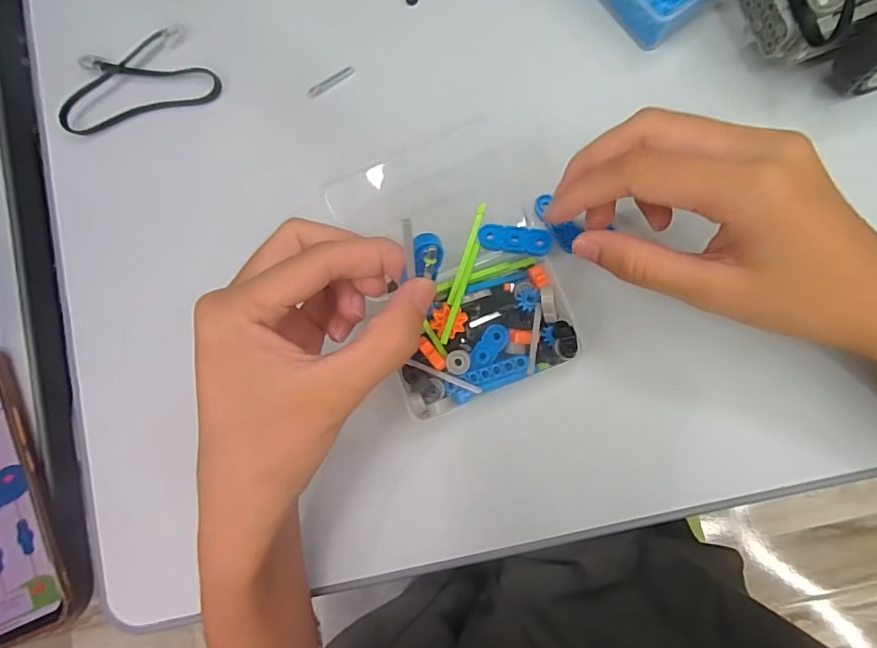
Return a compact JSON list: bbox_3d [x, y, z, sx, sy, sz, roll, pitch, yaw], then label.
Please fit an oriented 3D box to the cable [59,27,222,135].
[{"bbox_3d":[-0.187,-0.153,0.309,0.099,0.008,0.053,-12,82,3],"label":"cable"}]

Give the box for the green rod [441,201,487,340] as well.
[{"bbox_3d":[0.013,-0.026,0.250,0.007,0.006,0.072,18,85,7],"label":"green rod"}]

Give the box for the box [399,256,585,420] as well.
[{"bbox_3d":[0.024,0.005,0.264,0.096,0.034,0.061,-23,81,2],"label":"box"}]

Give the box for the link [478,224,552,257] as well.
[{"bbox_3d":[0.039,-0.042,0.251,0.036,0.004,0.013,8,83,6],"label":"link"}]

